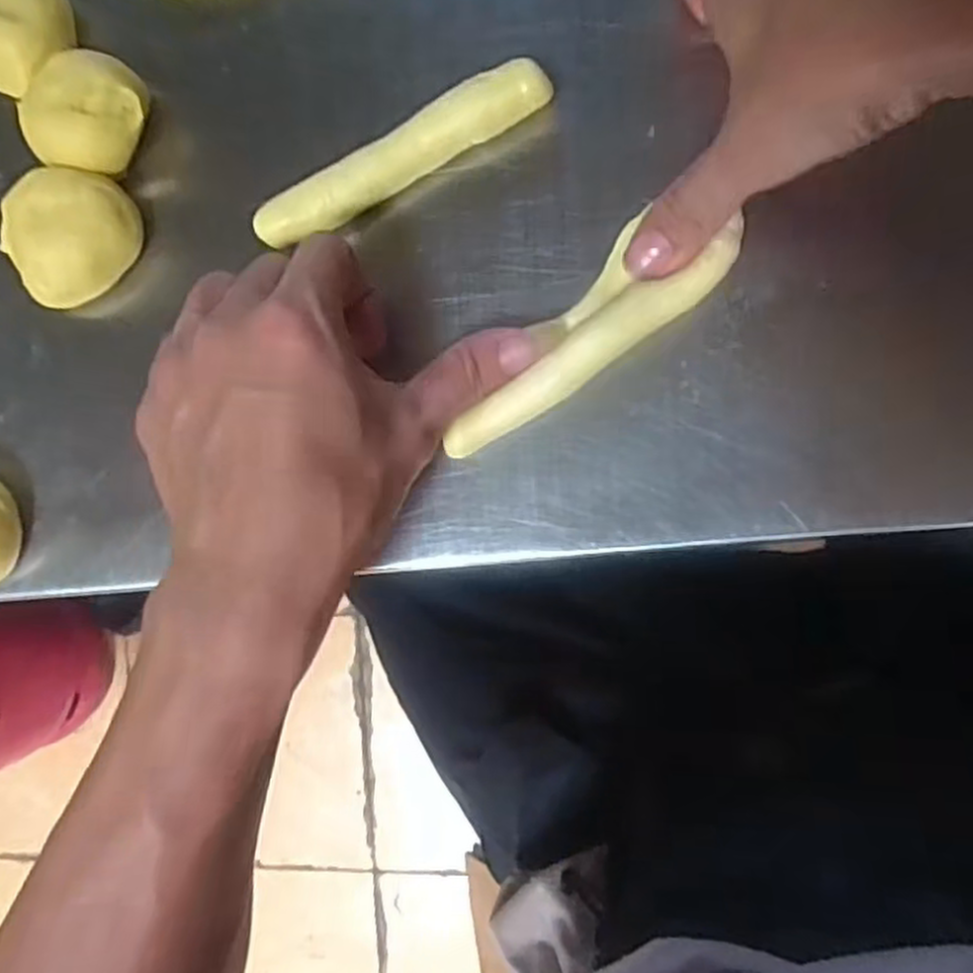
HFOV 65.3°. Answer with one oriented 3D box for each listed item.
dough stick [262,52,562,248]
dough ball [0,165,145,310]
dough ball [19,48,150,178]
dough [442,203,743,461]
[{"bbox_3d":[-0.030,-0.113,0.263,0.108,0.017,0.018,-27,87,10],"label":"dough stick"},{"bbox_3d":[-0.157,-0.094,0.289,0.042,0.027,0.051,36,98,7],"label":"dough ball"},{"bbox_3d":[-0.147,-0.137,0.281,0.041,0.029,0.041,0,92,11],"label":"dough ball"},{"bbox_3d":[0.031,-0.053,0.256,0.115,0.011,0.033,-37,87,6],"label":"dough"}]

